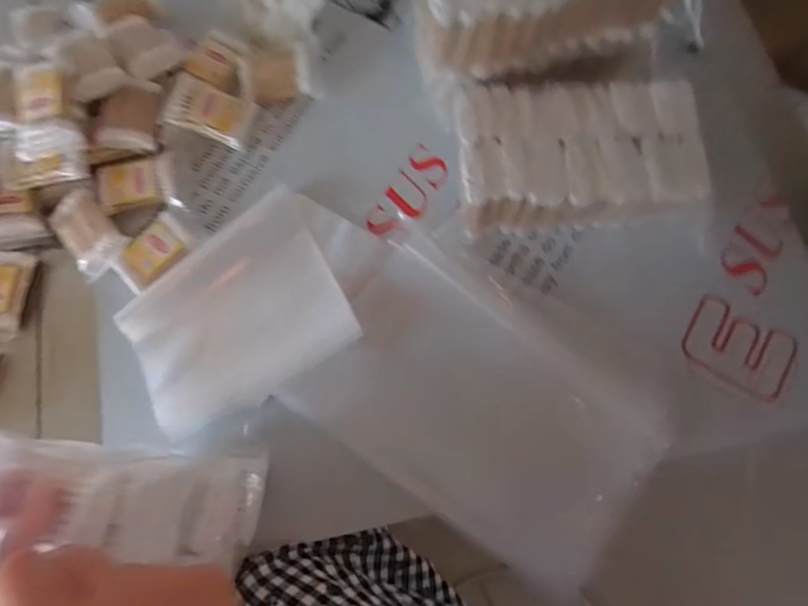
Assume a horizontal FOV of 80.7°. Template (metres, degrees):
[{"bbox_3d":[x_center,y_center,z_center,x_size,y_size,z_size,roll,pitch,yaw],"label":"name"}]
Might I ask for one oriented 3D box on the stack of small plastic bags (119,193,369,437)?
[{"bbox_3d":[-0.157,0.006,0.444,0.190,0.022,0.171,-28,76,-6],"label":"stack of small plastic bags"}]

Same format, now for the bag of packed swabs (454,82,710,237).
[{"bbox_3d":[0.153,-0.131,0.444,0.206,0.079,0.119,-4,75,0],"label":"bag of packed swabs"}]

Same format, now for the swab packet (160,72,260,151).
[{"bbox_3d":[-0.197,-0.196,0.485,0.081,0.007,0.057,22,71,-16],"label":"swab packet"}]

